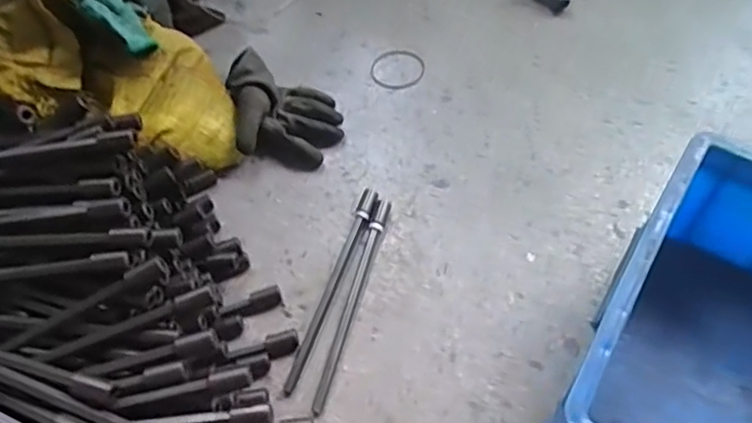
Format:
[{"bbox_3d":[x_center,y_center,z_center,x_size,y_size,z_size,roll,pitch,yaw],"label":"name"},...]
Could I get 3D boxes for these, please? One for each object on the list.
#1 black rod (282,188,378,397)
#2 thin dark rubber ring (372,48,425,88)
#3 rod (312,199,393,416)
[{"bbox_3d":[-0.044,0.072,0.607,0.016,0.011,0.235,16,58,14],"label":"black rod"},{"bbox_3d":[0.029,-0.190,0.793,0.071,0.004,0.072,29,62,22],"label":"thin dark rubber ring"},{"bbox_3d":[-0.023,0.087,0.600,0.014,0.013,0.235,12,58,12],"label":"rod"}]

